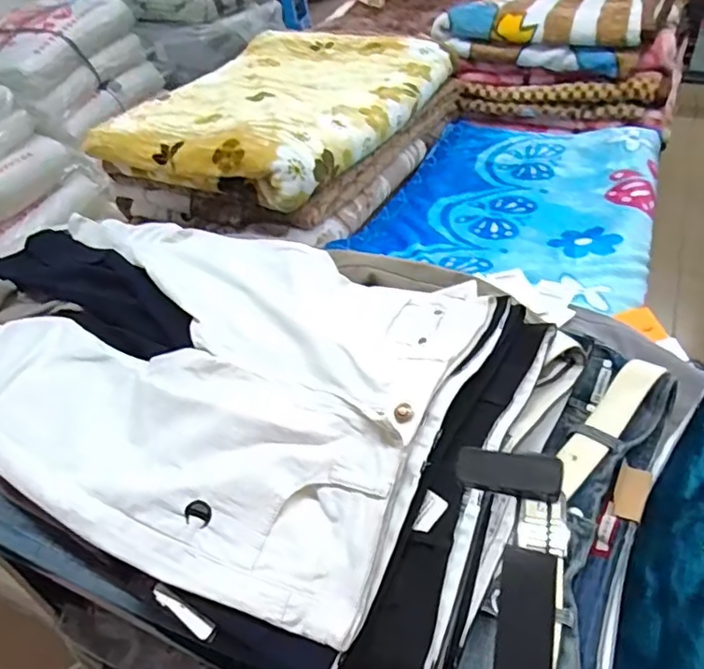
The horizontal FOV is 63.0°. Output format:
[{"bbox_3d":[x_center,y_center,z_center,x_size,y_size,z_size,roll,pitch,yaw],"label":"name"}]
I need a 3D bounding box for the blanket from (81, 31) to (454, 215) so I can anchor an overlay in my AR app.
[{"bbox_3d":[-0.134,-0.499,1.206,0.496,0.086,0.711,17,47,24],"label":"blanket"}]

